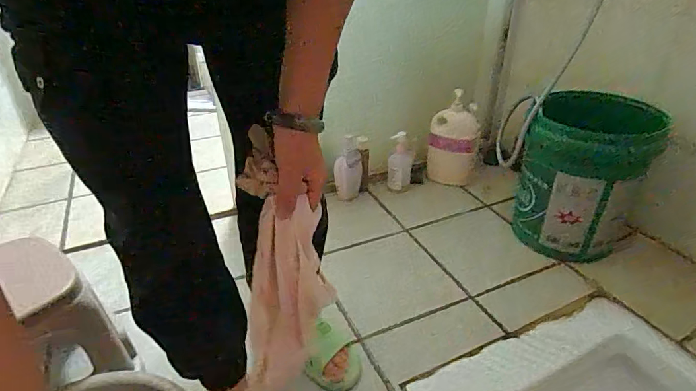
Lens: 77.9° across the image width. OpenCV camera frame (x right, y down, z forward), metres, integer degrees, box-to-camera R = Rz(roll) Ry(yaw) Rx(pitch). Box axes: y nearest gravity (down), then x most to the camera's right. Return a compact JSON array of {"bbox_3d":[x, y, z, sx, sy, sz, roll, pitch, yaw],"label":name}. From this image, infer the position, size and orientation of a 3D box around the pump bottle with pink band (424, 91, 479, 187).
[{"bbox_3d":[0.346,-0.195,1.419,0.157,0.316,0.133,7,32,14],"label":"pump bottle with pink band"}]

